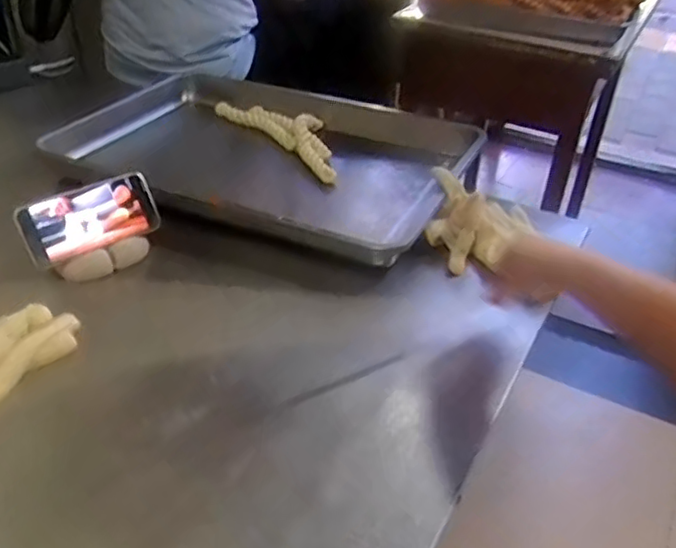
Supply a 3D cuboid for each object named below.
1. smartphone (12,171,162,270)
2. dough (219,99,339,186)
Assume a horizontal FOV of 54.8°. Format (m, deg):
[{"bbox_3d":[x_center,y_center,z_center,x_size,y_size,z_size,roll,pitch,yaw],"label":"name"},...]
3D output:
[{"bbox_3d":[-0.286,-0.066,0.758,0.152,0.075,0.016,-28,8,-34],"label":"smartphone"},{"bbox_3d":[-0.073,-0.234,1.040,0.097,0.035,0.294,-25,45,-32],"label":"dough"}]

